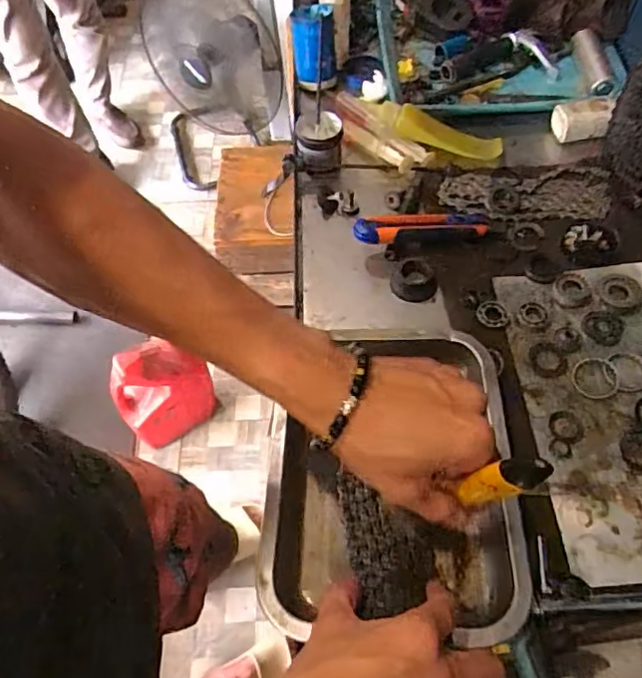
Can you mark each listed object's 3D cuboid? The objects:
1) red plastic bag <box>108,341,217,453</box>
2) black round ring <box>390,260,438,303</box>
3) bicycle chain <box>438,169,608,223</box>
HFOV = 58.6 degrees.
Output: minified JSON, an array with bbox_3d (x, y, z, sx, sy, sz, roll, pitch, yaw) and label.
[{"bbox_3d":[-0.373,0.135,1.370,0.213,0.322,0.098,-21,60,-9],"label":"red plastic bag"},{"bbox_3d":[0.096,-0.061,0.590,0.045,0.014,0.047,-2,59,3],"label":"black round ring"},{"bbox_3d":[0.228,-0.160,0.641,0.176,0.019,0.072,1,59,4],"label":"bicycle chain"}]

